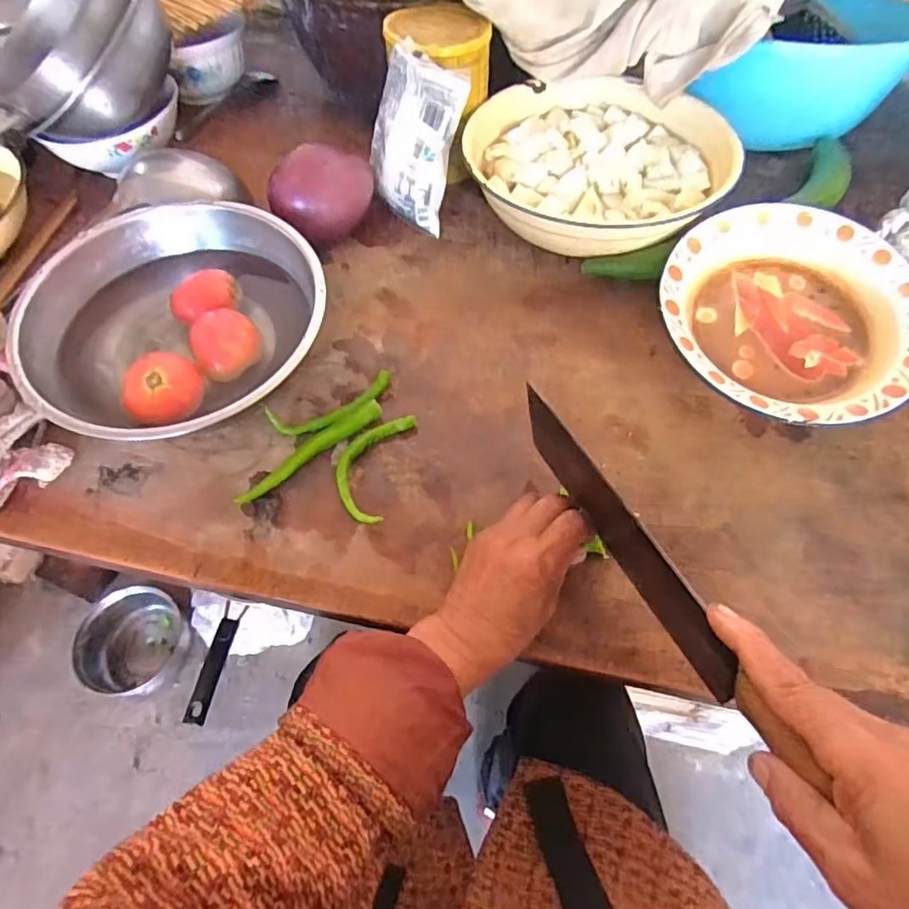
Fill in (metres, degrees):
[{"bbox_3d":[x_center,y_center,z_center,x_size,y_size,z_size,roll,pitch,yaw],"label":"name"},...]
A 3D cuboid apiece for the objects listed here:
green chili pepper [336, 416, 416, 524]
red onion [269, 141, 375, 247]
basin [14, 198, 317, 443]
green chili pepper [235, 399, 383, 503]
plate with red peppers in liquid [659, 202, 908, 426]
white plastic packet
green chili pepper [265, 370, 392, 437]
[{"bbox_3d":[-0.068,0.008,0.474,0.048,0.015,0.099,12,58,8],"label":"green chili pepper"},{"bbox_3d":[-0.125,-0.248,0.573,0.075,0.078,0.077,24,66,15],"label":"red onion"},{"bbox_3d":[-0.231,-0.111,0.505,0.238,0.083,0.229,0,58,0],"label":"basin"},{"bbox_3d":[-0.117,-0.004,0.481,0.132,0.013,0.016,-32,63,-19],"label":"green chili pepper"},{"bbox_3d":[0.278,-0.113,0.500,0.202,0.048,0.203,0,58,0],"label":"plate with red peppers in liquid"},{"bbox_3d":[-0.040,-0.297,0.564,0.096,0.138,0.024,39,41,22],"label":"white plastic packet"},{"bbox_3d":[-0.102,-0.041,0.501,0.107,0.016,0.037,-18,59,-11],"label":"green chili pepper"}]

